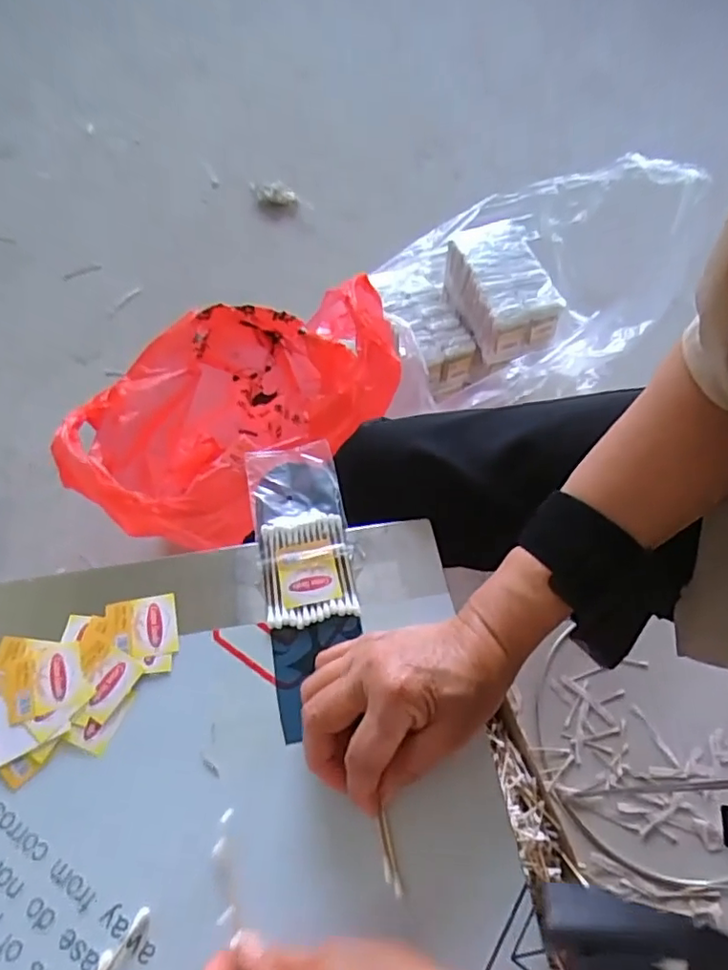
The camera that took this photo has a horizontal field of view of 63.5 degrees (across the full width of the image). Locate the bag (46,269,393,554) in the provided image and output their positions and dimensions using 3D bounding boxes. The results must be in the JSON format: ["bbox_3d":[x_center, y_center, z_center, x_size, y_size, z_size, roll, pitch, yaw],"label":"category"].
[{"bbox_3d":[-0.161,-0.070,0.814,0.430,0.316,0.284,-32,67,-20],"label":"bag"}]

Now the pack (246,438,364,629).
[{"bbox_3d":[-0.045,0.030,0.423,0.065,0.012,0.138,-9,61,-9],"label":"pack"}]

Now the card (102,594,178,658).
[{"bbox_3d":[-0.145,0.092,0.383,0.043,0.004,0.039,-7,66,-11],"label":"card"}]

